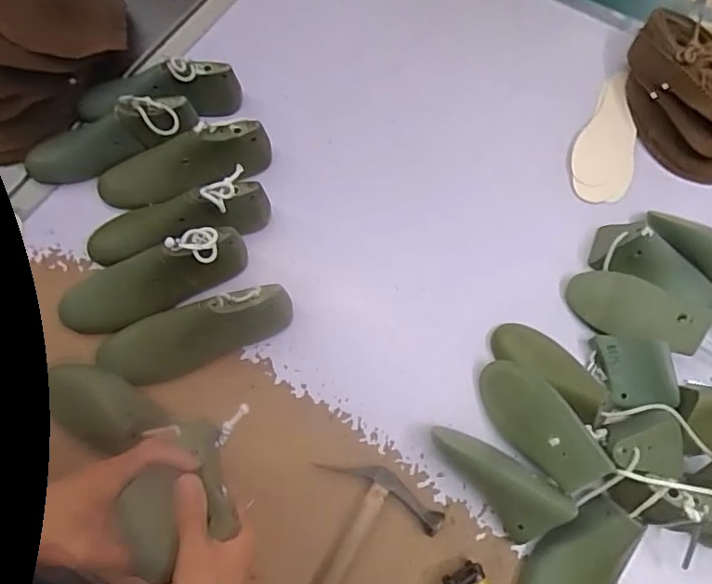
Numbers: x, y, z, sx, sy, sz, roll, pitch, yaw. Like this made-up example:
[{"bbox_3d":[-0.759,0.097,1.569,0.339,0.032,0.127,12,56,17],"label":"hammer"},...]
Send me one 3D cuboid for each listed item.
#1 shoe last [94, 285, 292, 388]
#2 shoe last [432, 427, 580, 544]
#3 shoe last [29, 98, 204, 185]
[{"bbox_3d":[-0.197,0.050,0.647,0.240,0.073,0.073,-15,70,-9],"label":"shoe last"},{"bbox_3d":[0.166,0.208,0.609,0.071,0.075,0.159,-38,75,-17],"label":"shoe last"},{"bbox_3d":[-0.345,-0.211,0.726,0.239,0.065,0.060,-21,68,5],"label":"shoe last"}]

